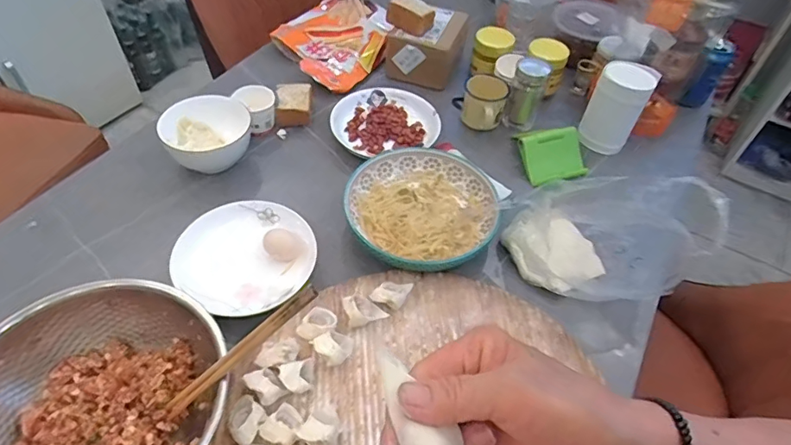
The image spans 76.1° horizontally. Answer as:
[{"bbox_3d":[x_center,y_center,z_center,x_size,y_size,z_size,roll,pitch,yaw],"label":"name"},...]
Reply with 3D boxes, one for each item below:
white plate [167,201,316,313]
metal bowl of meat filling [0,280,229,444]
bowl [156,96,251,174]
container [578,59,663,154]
[{"bbox_3d":[-0.190,0.039,0.647,0.158,0.027,0.163,2,49,-2],"label":"white plate"},{"bbox_3d":[-0.285,0.182,0.484,0.234,0.074,0.229,2,49,-2],"label":"metal bowl of meat filling"},{"bbox_3d":[-0.282,-0.131,0.765,0.123,0.063,0.123,2,49,-2],"label":"bowl"},{"bbox_3d":[0.366,-0.193,0.840,0.084,0.129,0.100,26,53,17],"label":"container"}]

